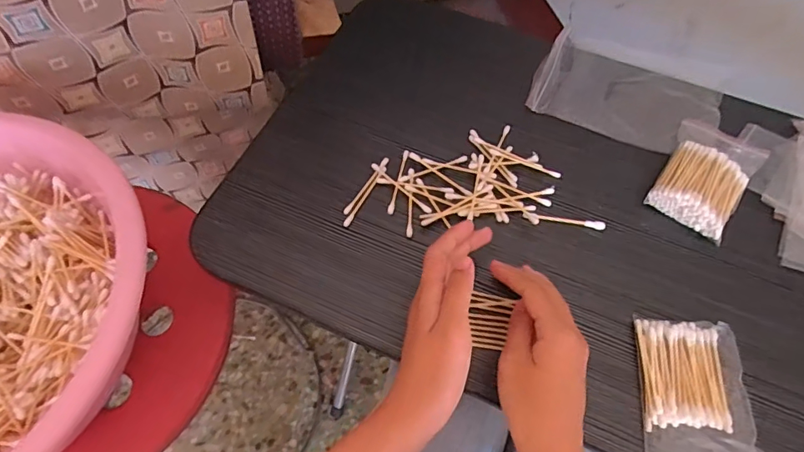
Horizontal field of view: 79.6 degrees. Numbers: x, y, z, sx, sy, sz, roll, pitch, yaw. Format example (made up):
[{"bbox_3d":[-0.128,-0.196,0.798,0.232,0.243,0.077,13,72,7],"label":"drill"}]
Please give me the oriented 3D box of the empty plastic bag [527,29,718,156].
[{"bbox_3d":[0.221,-0.129,0.485,0.172,0.013,0.103,28,65,14],"label":"empty plastic bag"}]

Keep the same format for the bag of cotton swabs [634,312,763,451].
[{"bbox_3d":[0.212,0.126,0.349,0.074,0.019,0.115,3,62,1],"label":"bag of cotton swabs"}]

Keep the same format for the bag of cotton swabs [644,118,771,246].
[{"bbox_3d":[0.274,-0.047,0.434,0.070,0.026,0.111,33,66,16],"label":"bag of cotton swabs"}]

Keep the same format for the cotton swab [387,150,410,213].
[{"bbox_3d":[-0.003,-0.041,0.440,0.006,0.005,0.068,12,62,5],"label":"cotton swab"}]

